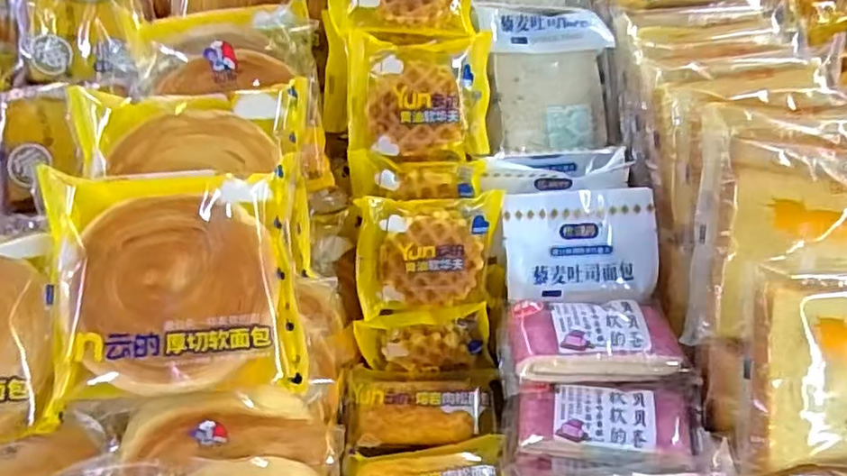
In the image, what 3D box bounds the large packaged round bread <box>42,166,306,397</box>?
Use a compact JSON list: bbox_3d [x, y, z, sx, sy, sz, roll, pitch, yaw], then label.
[{"bbox_3d":[-0.158,0.028,0.396,0.149,0.032,0.136,0,76,-4],"label":"large packaged round bread"}]

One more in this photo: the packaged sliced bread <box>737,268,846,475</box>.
[{"bbox_3d":[0.286,0.088,0.404,0.143,0.023,0.132,-1,98,0],"label":"packaged sliced bread"}]

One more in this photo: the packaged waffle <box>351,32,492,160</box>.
[{"bbox_3d":[-0.001,-0.111,0.491,0.112,0.026,0.095,1,99,-8],"label":"packaged waffle"}]

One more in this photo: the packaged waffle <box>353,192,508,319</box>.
[{"bbox_3d":[0.004,0.015,0.484,0.107,0.095,0.029,-2,17,2],"label":"packaged waffle"}]

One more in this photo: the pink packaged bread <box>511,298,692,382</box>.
[{"bbox_3d":[0.129,0.076,0.465,0.125,0.035,0.061,-2,54,1],"label":"pink packaged bread"}]

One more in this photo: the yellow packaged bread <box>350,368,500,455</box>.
[{"bbox_3d":[0.000,0.132,0.499,0.122,0.034,0.065,-5,54,0],"label":"yellow packaged bread"}]

